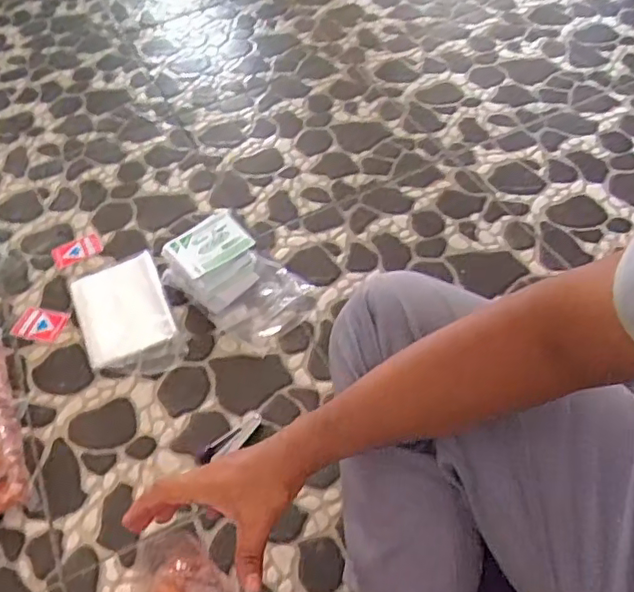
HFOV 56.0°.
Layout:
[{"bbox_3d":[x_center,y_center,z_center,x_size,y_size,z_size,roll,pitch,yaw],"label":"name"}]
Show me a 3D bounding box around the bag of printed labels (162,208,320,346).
[{"bbox_3d":[-0.123,-0.030,0.916,0.141,0.060,0.226,-39,59,-23],"label":"bag of printed labels"}]

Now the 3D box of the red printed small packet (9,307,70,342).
[{"bbox_3d":[-0.433,0.044,0.936,0.073,0.006,0.061,9,51,8],"label":"red printed small packet"}]

